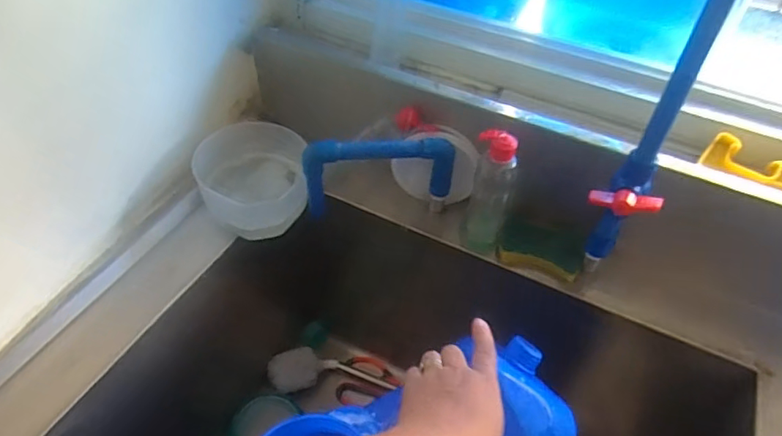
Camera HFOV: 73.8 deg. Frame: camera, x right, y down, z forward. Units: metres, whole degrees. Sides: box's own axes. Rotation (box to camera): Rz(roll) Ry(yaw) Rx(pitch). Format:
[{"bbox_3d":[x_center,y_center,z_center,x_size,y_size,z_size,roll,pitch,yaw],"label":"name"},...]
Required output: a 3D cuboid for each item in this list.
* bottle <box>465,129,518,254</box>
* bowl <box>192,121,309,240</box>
[{"bbox_3d":[0.115,-0.028,0.611,0.047,0.153,0.052,13,48,8],"label":"bottle"},{"bbox_3d":[-0.175,-0.050,0.661,0.131,0.075,0.144,2,48,-2],"label":"bowl"}]

